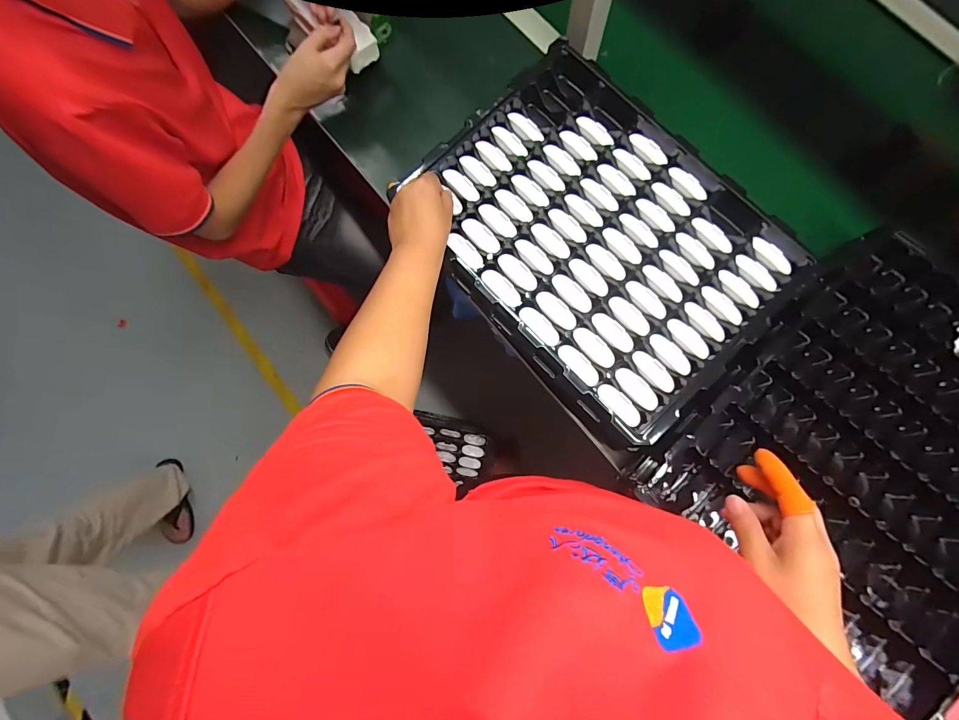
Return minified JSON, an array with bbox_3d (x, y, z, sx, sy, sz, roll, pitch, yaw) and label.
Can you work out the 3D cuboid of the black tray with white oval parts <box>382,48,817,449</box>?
[{"bbox_3d":[0.153,-0.162,0.542,0.337,0.039,0.450,-42,81,-3],"label":"black tray with white oval parts"}]

